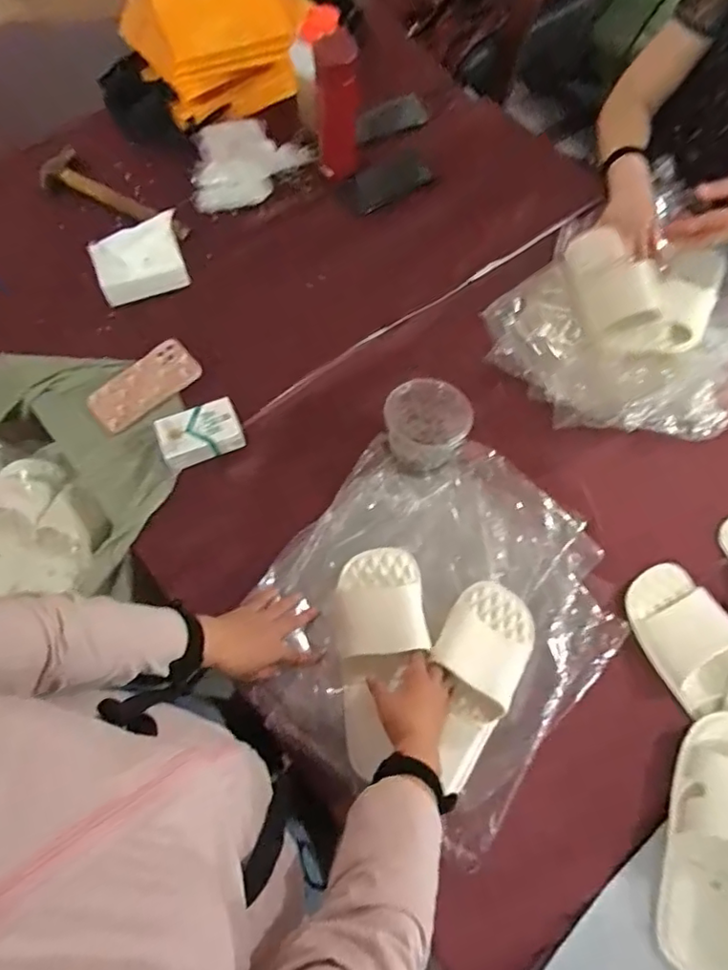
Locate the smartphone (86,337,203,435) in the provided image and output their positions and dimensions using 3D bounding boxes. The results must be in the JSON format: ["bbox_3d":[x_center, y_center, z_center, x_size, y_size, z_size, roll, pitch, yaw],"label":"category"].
[{"bbox_3d":[-0.330,-0.150,0.864,0.165,0.018,0.079,-40,74,-14],"label":"smartphone"}]

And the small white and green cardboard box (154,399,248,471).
[{"bbox_3d":[-0.234,-0.072,0.821,0.116,0.038,0.071,-19,70,-7],"label":"small white and green cardboard box"}]

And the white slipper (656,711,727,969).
[{"bbox_3d":[0.394,0.391,0.632,0.107,0.068,0.272,20,70,8],"label":"white slipper"}]

